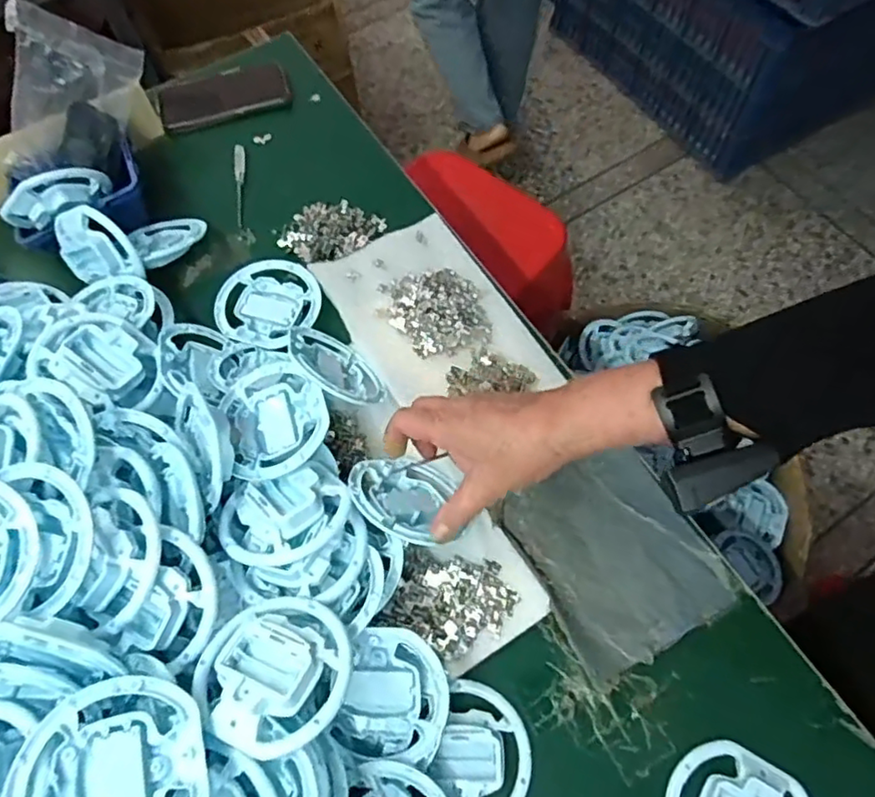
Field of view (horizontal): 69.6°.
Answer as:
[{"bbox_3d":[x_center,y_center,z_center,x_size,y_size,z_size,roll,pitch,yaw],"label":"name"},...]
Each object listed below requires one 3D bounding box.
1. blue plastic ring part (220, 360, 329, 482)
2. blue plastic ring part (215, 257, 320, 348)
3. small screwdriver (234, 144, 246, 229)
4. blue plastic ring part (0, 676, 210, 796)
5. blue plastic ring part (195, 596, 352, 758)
[{"bbox_3d":[-0.137,0.016,0.536,0.086,0.028,0.111,-20,66,-8],"label":"blue plastic ring part"},{"bbox_3d":[-0.175,-0.101,0.660,0.108,0.013,0.103,-1,65,1],"label":"blue plastic ring part"},{"bbox_3d":[-0.234,-0.255,0.749,0.014,0.016,0.125,-10,65,-3],"label":"small screwdriver"},{"bbox_3d":[-0.188,0.220,0.361,0.102,0.025,0.102,7,47,-8],"label":"blue plastic ring part"},{"bbox_3d":[-0.110,0.177,0.416,0.100,0.028,0.100,-7,48,8],"label":"blue plastic ring part"}]

